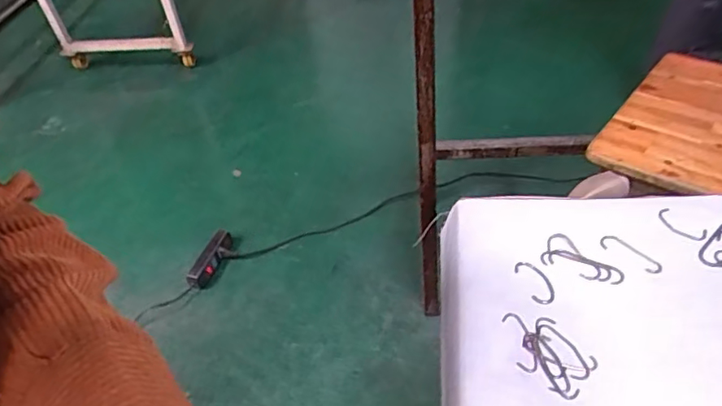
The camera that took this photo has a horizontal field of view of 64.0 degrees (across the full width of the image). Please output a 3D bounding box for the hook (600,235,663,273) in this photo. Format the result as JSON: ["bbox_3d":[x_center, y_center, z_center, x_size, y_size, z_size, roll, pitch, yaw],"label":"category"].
[{"bbox_3d":[0.182,0.034,0.388,0.014,0.004,0.041,-35,50,-28],"label":"hook"}]

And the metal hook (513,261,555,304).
[{"bbox_3d":[0.115,0.051,0.377,0.020,0.004,0.035,-13,43,-7],"label":"metal hook"}]

